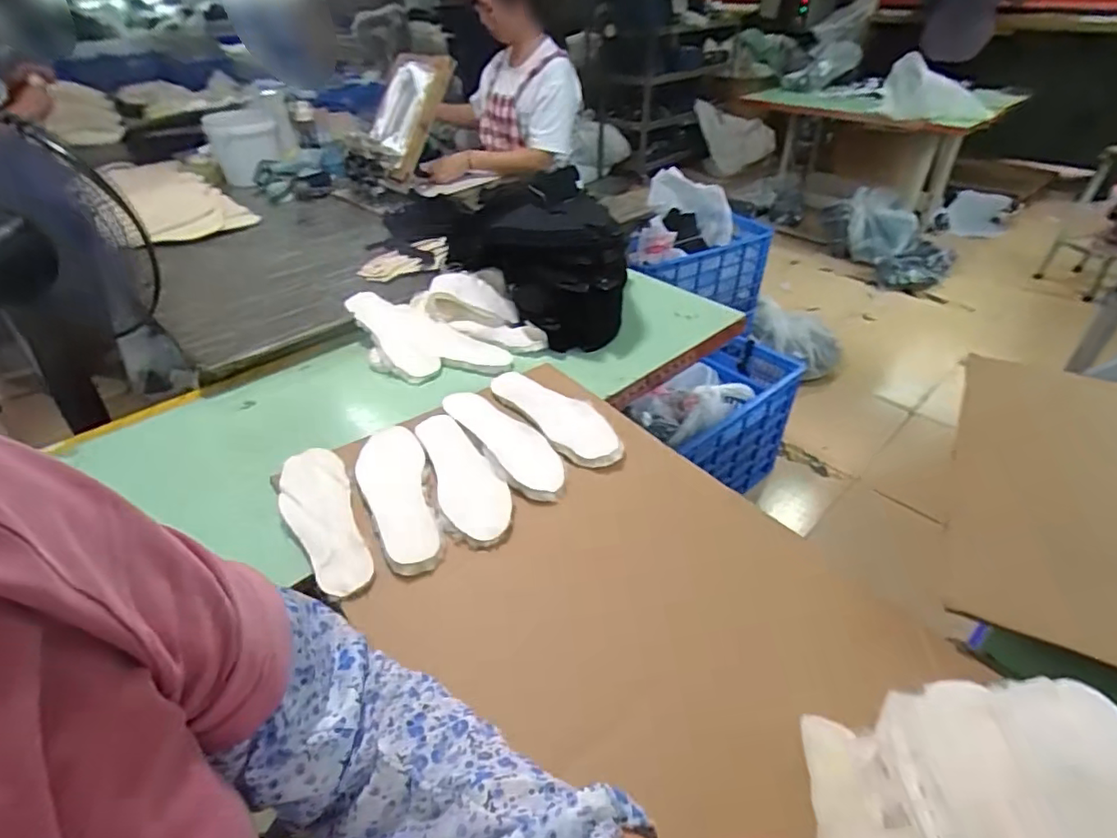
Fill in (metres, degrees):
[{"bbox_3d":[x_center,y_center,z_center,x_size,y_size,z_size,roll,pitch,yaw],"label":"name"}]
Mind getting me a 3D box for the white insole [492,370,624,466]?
[{"bbox_3d":[-0.007,-0.012,0.938,0.094,0.014,0.283,-25,43,-27],"label":"white insole"}]

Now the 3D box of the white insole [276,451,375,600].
[{"bbox_3d":[-0.310,0.129,0.768,0.087,0.029,0.274,-20,41,-22],"label":"white insole"}]

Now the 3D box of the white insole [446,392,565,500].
[{"bbox_3d":[-0.078,0.029,0.891,0.095,0.033,0.269,-25,43,-27],"label":"white insole"}]

